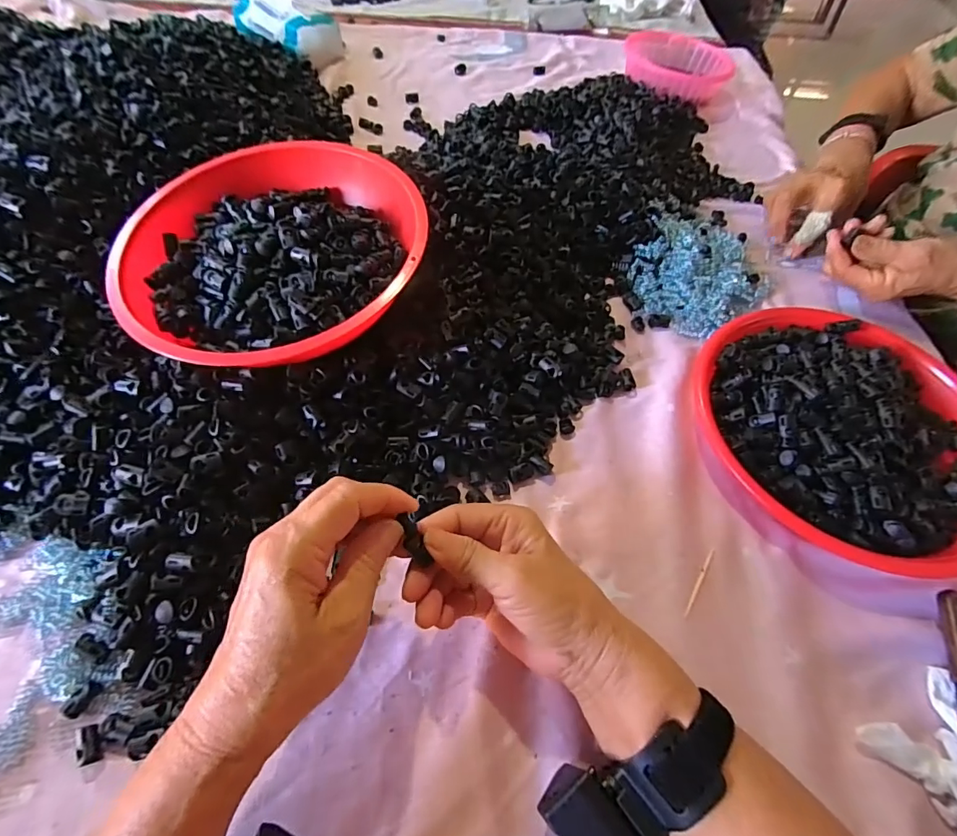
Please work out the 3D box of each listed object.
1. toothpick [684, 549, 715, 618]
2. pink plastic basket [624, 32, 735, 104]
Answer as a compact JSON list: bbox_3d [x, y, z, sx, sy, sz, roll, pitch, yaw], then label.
[{"bbox_3d":[0.160,0.118,0.340,0.004,0.004,0.057,31,61,17],"label":"toothpick"},{"bbox_3d":[0.304,-0.556,0.751,0.158,0.055,0.172,1,57,-1],"label":"pink plastic basket"}]

